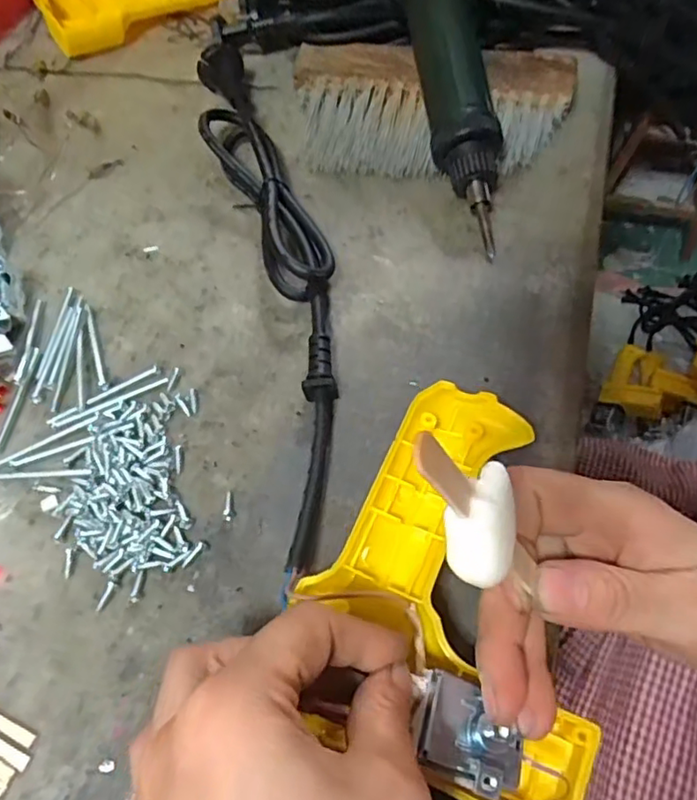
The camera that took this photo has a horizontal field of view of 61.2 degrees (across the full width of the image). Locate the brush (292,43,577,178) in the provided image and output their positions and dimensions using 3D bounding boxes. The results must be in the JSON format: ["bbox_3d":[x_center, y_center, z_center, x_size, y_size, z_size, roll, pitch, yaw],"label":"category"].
[{"bbox_3d":[0.054,-0.197,0.401,0.188,0.029,0.111,5,60,6],"label":"brush"}]

